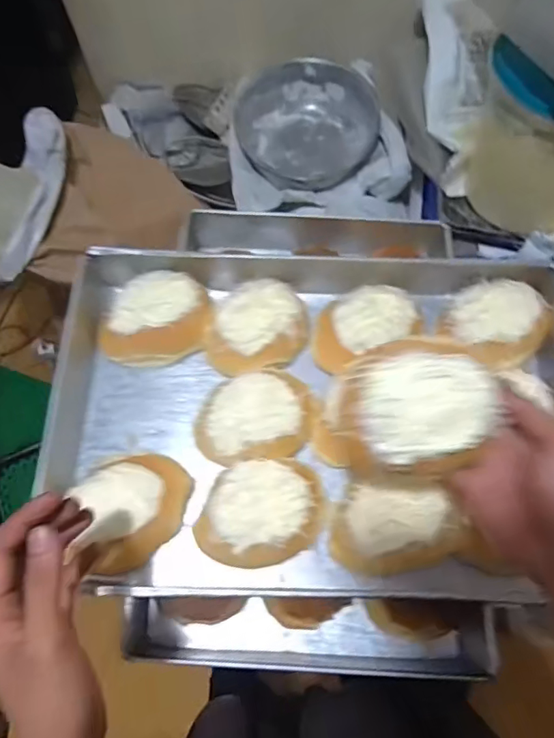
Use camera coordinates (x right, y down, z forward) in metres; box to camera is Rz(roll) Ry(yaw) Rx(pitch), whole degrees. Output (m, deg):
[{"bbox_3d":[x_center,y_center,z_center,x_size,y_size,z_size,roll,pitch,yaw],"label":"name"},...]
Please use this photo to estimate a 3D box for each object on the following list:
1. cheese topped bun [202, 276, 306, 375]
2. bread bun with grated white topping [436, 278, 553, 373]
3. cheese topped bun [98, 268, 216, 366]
[{"bbox_3d":[-0.023,-0.047,0.549,0.117,0.047,0.100,-12,68,-3],"label":"cheese topped bun"},{"bbox_3d":[0.232,-0.050,0.538,0.099,0.042,0.101,-1,67,1],"label":"bread bun with grated white topping"},{"bbox_3d":[-0.132,-0.055,0.547,0.127,0.044,0.091,-18,68,-6],"label":"cheese topped bun"}]

